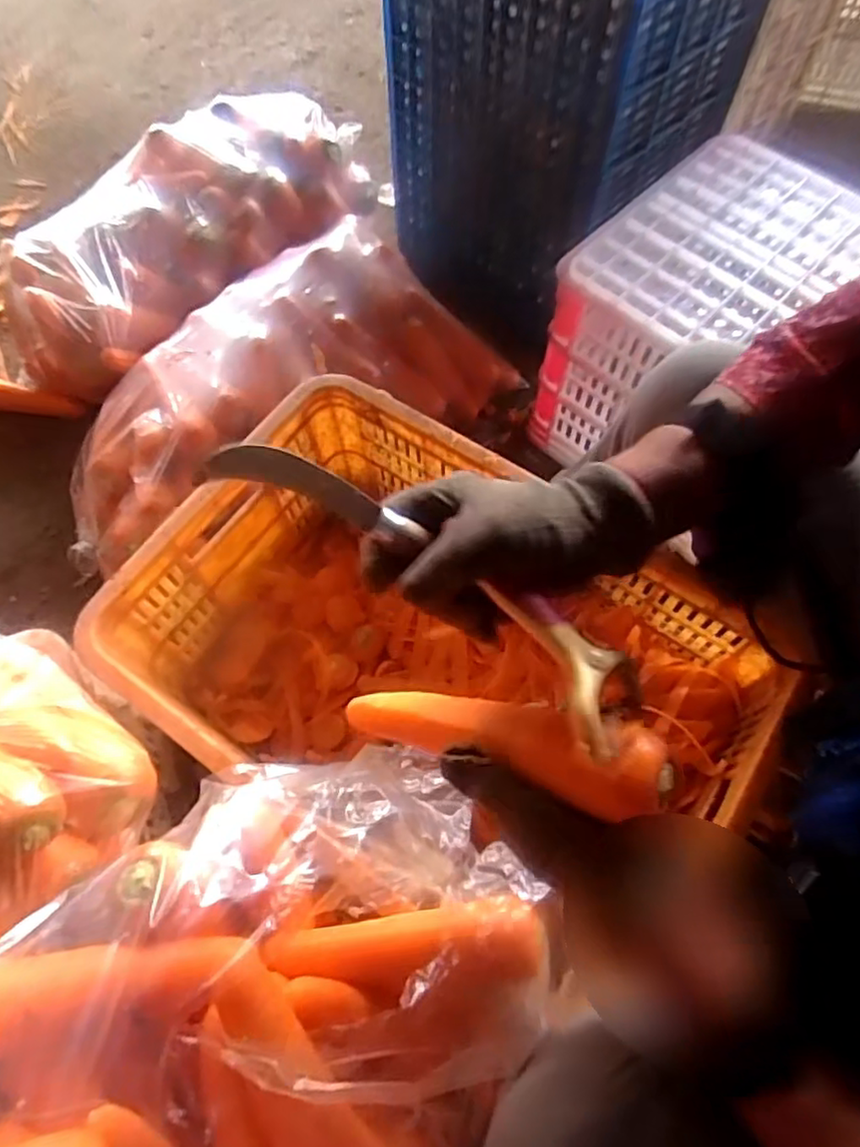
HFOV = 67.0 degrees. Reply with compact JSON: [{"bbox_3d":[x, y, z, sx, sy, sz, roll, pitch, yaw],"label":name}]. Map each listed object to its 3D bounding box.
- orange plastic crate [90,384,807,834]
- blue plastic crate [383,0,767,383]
[{"bbox_3d":[0.004,0.095,0.628,0.513,0.213,0.355,32,71,15],"label":"orange plastic crate"},{"bbox_3d":[0.169,-0.626,0.875,0.331,0.494,0.353,-42,71,-15],"label":"blue plastic crate"}]

